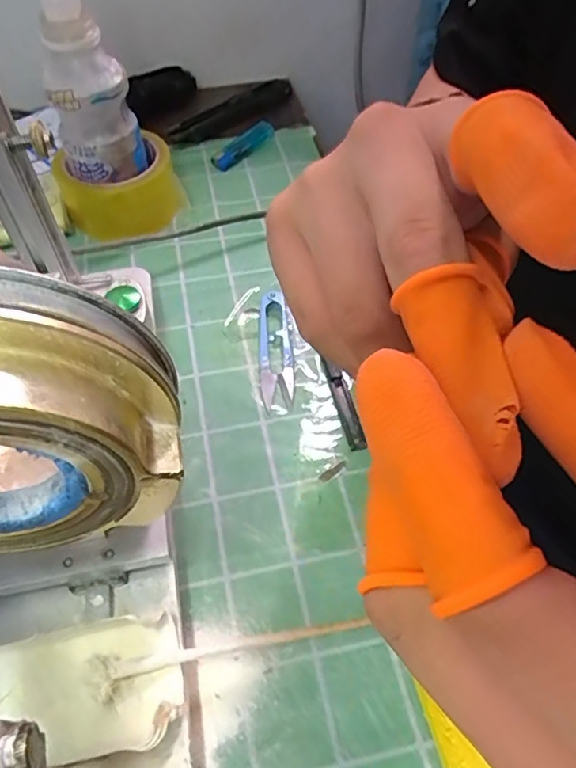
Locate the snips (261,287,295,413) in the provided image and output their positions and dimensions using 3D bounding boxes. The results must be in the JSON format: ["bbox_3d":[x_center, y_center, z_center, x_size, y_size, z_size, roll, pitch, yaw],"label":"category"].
[{"bbox_3d":[-0.008,-0.027,0.397,0.024,0.010,0.100,-2,53,1],"label":"snips"}]

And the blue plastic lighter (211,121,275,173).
[{"bbox_3d":[-0.045,-0.240,0.555,0.020,0.013,0.089,28,59,21],"label":"blue plastic lighter"}]

